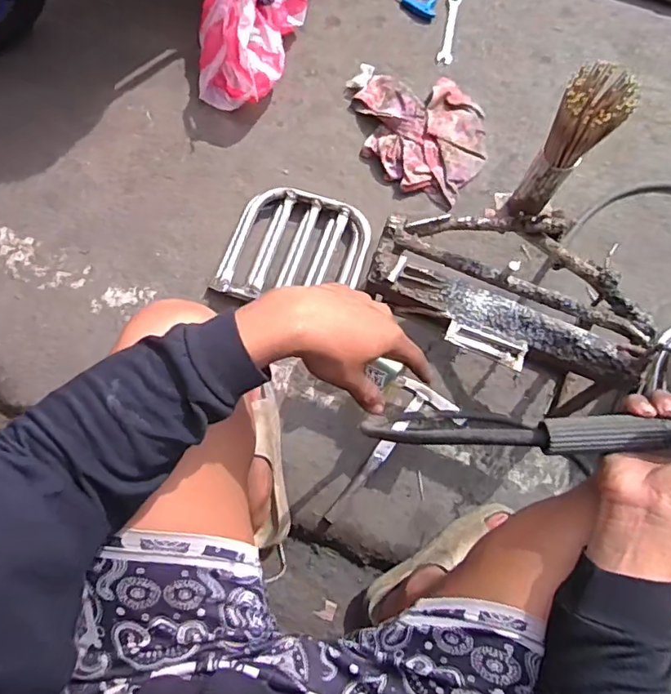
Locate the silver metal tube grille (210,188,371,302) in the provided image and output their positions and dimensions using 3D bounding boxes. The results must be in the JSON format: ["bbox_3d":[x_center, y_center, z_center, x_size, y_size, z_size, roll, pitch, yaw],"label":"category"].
[{"bbox_3d":[-0.074,-0.181,0.978,0.254,0.030,0.222,15,77,4],"label":"silver metal tube grille"}]

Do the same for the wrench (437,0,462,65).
[{"bbox_3d":[0.249,-0.693,1.138,0.030,0.007,0.182,11,77,3],"label":"wrench"}]

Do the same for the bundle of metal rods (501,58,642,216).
[{"bbox_3d":[0.287,-0.246,0.671,0.068,0.238,0.078,34,77,9],"label":"bundle of metal rods"}]

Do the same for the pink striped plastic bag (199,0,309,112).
[{"bbox_3d":[-0.162,-0.712,0.986,0.167,0.307,0.404,15,77,4],"label":"pink striped plastic bag"}]

